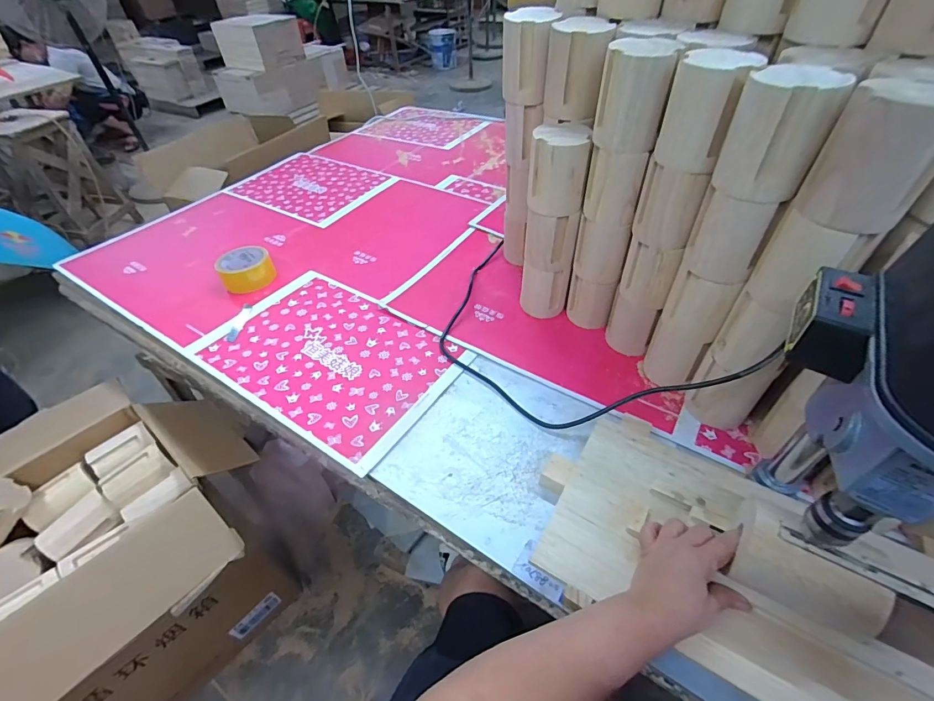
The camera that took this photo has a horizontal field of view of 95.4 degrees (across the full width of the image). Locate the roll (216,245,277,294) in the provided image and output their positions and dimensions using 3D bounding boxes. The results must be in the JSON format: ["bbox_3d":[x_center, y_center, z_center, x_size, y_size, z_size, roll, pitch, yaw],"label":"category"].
[{"bbox_3d":[-0.432,-0.158,0.836,0.098,0.045,0.098,-2,47,2],"label":"roll"}]

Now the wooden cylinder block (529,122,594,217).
[{"bbox_3d":[0.125,-0.246,0.585,0.074,0.102,0.059,2,46,5],"label":"wooden cylinder block"}]

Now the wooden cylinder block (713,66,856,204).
[{"bbox_3d":[0.288,-0.201,0.399,0.074,0.096,0.068,21,50,21],"label":"wooden cylinder block"}]

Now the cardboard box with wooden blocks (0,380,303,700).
[{"bbox_3d":[-0.700,0.452,0.795,0.579,0.533,0.488,-28,51,-23],"label":"cardboard box with wooden blocks"}]

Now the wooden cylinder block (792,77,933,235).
[{"bbox_3d":[0.340,-0.161,0.353,0.076,0.097,0.075,34,56,30],"label":"wooden cylinder block"}]

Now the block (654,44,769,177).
[{"bbox_3d":[0.250,-0.252,0.450,0.074,0.097,0.069,25,52,24],"label":"block"}]

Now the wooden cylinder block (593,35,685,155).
[{"bbox_3d":[0.193,-0.295,0.496,0.074,0.101,0.073,13,48,15],"label":"wooden cylinder block"}]

